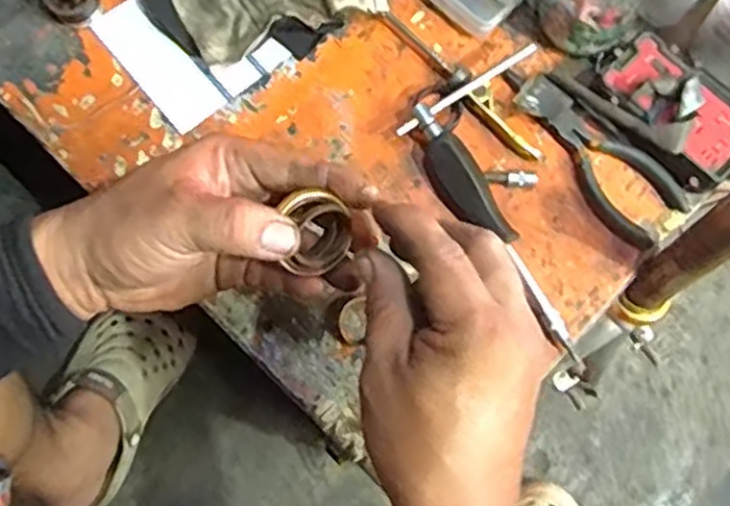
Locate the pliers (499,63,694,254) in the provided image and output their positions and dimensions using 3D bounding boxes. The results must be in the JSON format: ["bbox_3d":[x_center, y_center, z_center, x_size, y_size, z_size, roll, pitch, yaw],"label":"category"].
[{"bbox_3d":[0.152,-0.071,0.498,0.050,0.011,0.148,-38,80,-9],"label":"pliers"}]

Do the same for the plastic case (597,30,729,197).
[{"bbox_3d":[0.208,-0.095,0.496,0.067,0.024,0.105,-40,81,-9],"label":"plastic case"}]

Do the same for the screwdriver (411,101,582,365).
[{"bbox_3d":[0.084,-0.014,0.481,0.029,0.022,0.187,-27,79,-7],"label":"screwdriver"}]

